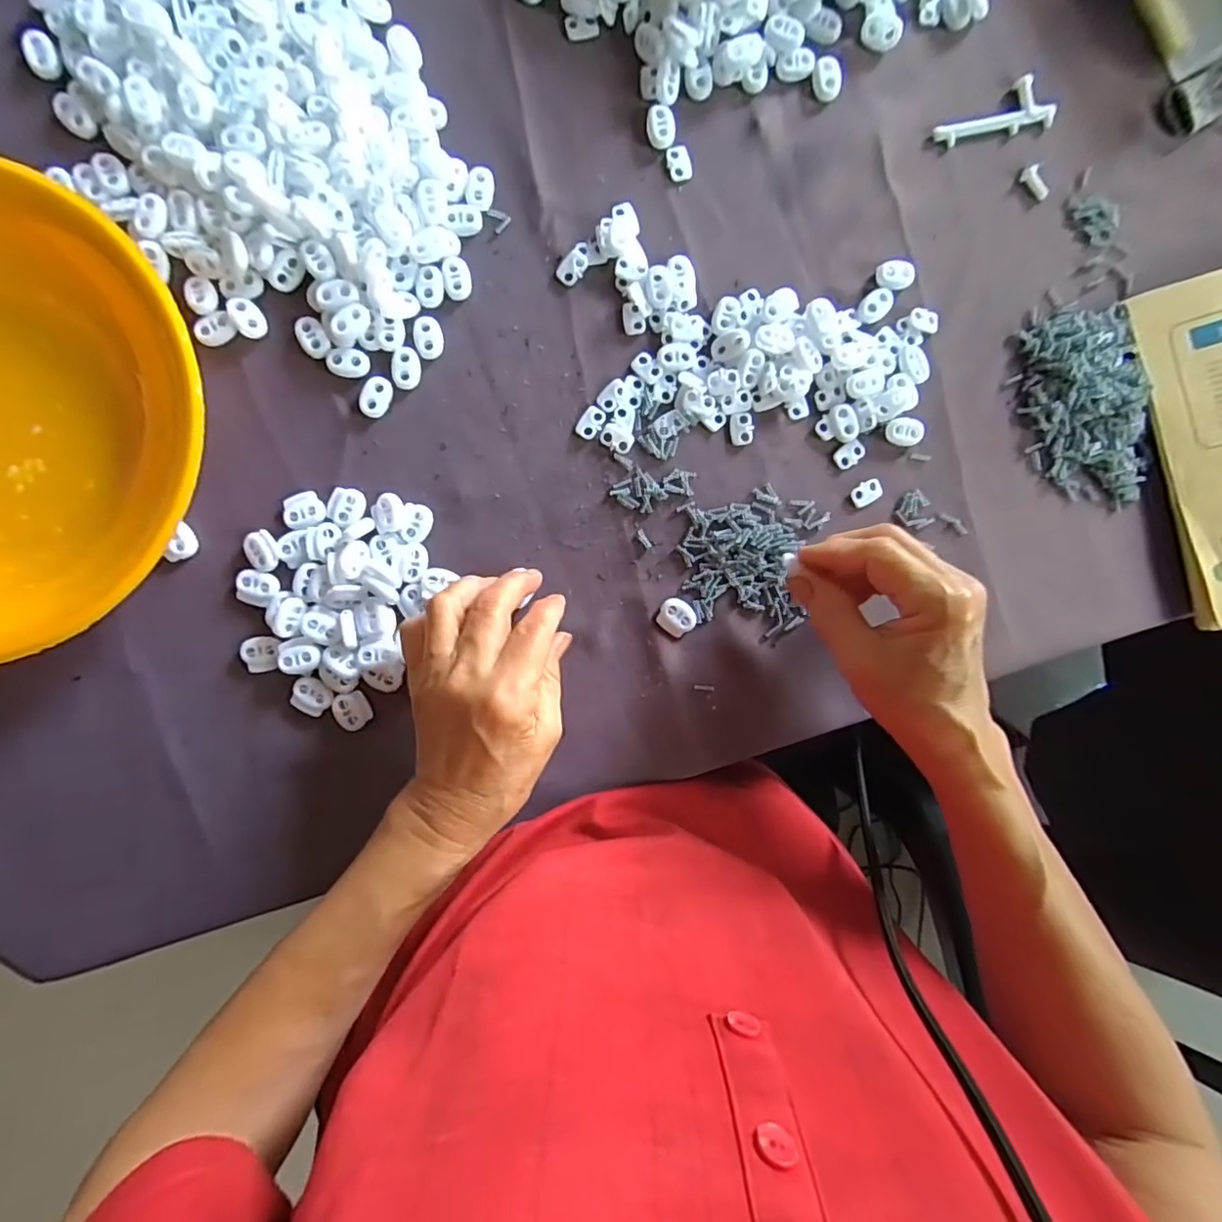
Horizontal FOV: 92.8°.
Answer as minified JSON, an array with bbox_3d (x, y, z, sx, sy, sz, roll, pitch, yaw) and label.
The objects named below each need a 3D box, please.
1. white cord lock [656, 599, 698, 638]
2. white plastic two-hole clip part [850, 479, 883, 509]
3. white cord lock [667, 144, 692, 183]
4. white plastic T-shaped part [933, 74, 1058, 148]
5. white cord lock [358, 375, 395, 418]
[{"bbox_3d":[0.039,0.004,0.339,0.022,0.004,0.020,37,88,-4],"label":"white cord lock"},{"bbox_3d":[0.153,-0.070,0.349,0.018,0.004,0.013,-27,92,-3],"label":"white plastic two-hole clip part"},{"bbox_3d":[0.040,-0.257,0.333,0.014,0.004,0.018,-13,92,-4],"label":"white cord lock"},{"bbox_3d":[0.226,-0.295,0.343,0.074,0.008,0.028,-14,92,-4],"label":"white plastic T-shaped part"},{"bbox_3d":[-0.132,-0.120,0.326,0.016,0.004,0.022,27,89,-4],"label":"white cord lock"}]

